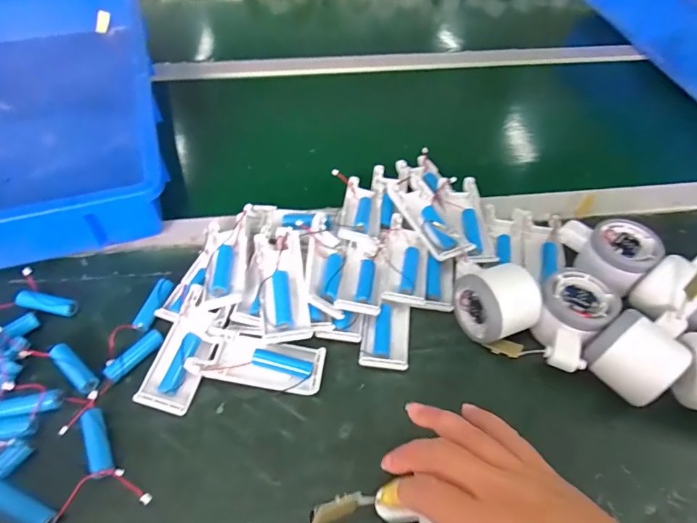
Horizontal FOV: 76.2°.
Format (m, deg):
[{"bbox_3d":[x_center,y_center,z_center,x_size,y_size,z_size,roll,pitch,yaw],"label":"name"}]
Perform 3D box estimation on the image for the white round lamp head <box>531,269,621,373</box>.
[{"bbox_3d":[0.182,0.050,0.373,0.054,0.048,0.081,30,56,21],"label":"white round lamp head"}]

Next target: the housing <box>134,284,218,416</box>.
[{"bbox_3d":[-0.131,0.071,0.362,0.040,0.014,0.099,14,51,9],"label":"housing"}]

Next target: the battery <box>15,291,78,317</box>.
[{"bbox_3d":[-0.270,0.038,0.398,0.049,0.014,0.014,11,54,1],"label":"battery"}]

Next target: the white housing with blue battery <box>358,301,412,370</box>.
[{"bbox_3d":[0.033,0.063,0.385,0.040,0.011,0.063,6,51,3],"label":"white housing with blue battery"}]

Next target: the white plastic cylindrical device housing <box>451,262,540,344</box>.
[{"bbox_3d":[0.126,0.033,0.380,0.053,0.059,0.057,-17,53,-16],"label":"white plastic cylindrical device housing"}]

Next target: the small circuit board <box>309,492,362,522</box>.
[{"bbox_3d":[-0.007,0.145,0.262,0.034,0.012,0.004,-3,5,-34],"label":"small circuit board"}]

